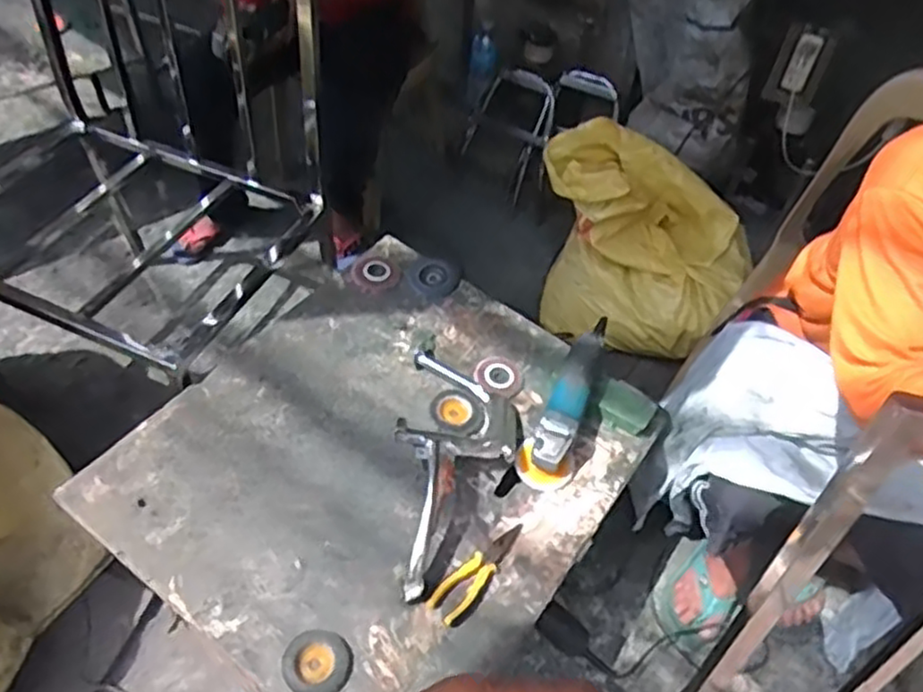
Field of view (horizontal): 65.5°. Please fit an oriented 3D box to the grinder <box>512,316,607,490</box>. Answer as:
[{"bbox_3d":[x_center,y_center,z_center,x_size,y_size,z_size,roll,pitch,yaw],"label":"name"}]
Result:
[{"bbox_3d":[0.186,0.088,1.229,0.087,0.094,0.316,20,67,22],"label":"grinder"}]

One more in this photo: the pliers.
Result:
[{"bbox_3d":[0.030,0.337,1.076,0.060,0.017,0.189,35,57,22],"label":"pliers"}]

